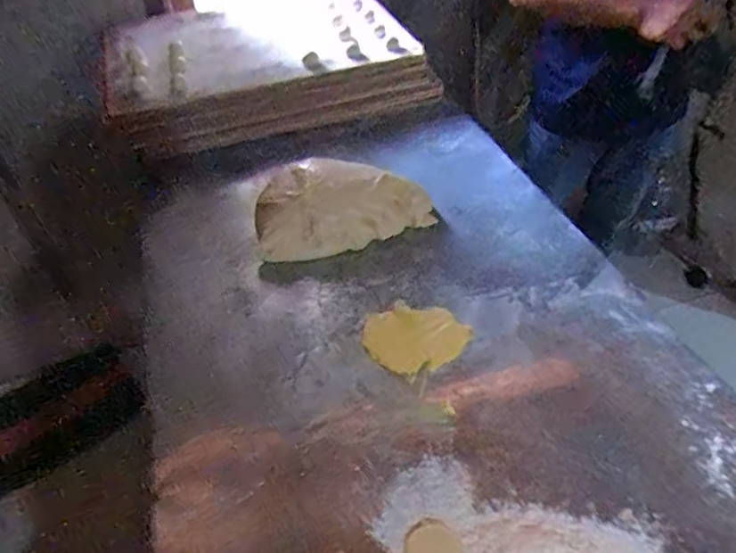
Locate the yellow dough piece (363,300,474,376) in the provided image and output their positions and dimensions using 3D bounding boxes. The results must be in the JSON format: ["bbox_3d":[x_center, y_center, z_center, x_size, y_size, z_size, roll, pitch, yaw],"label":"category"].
[{"bbox_3d":[0.054,0.071,0.689,0.110,0.004,0.109,-3,44,2],"label":"yellow dough piece"}]

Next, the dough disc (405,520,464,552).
[{"bbox_3d":[0.058,0.247,0.508,0.048,0.009,0.051,-3,44,2],"label":"dough disc"}]

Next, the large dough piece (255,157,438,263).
[{"bbox_3d":[-0.044,-0.121,0.840,0.259,0.068,0.160,-14,45,-9],"label":"large dough piece"}]

